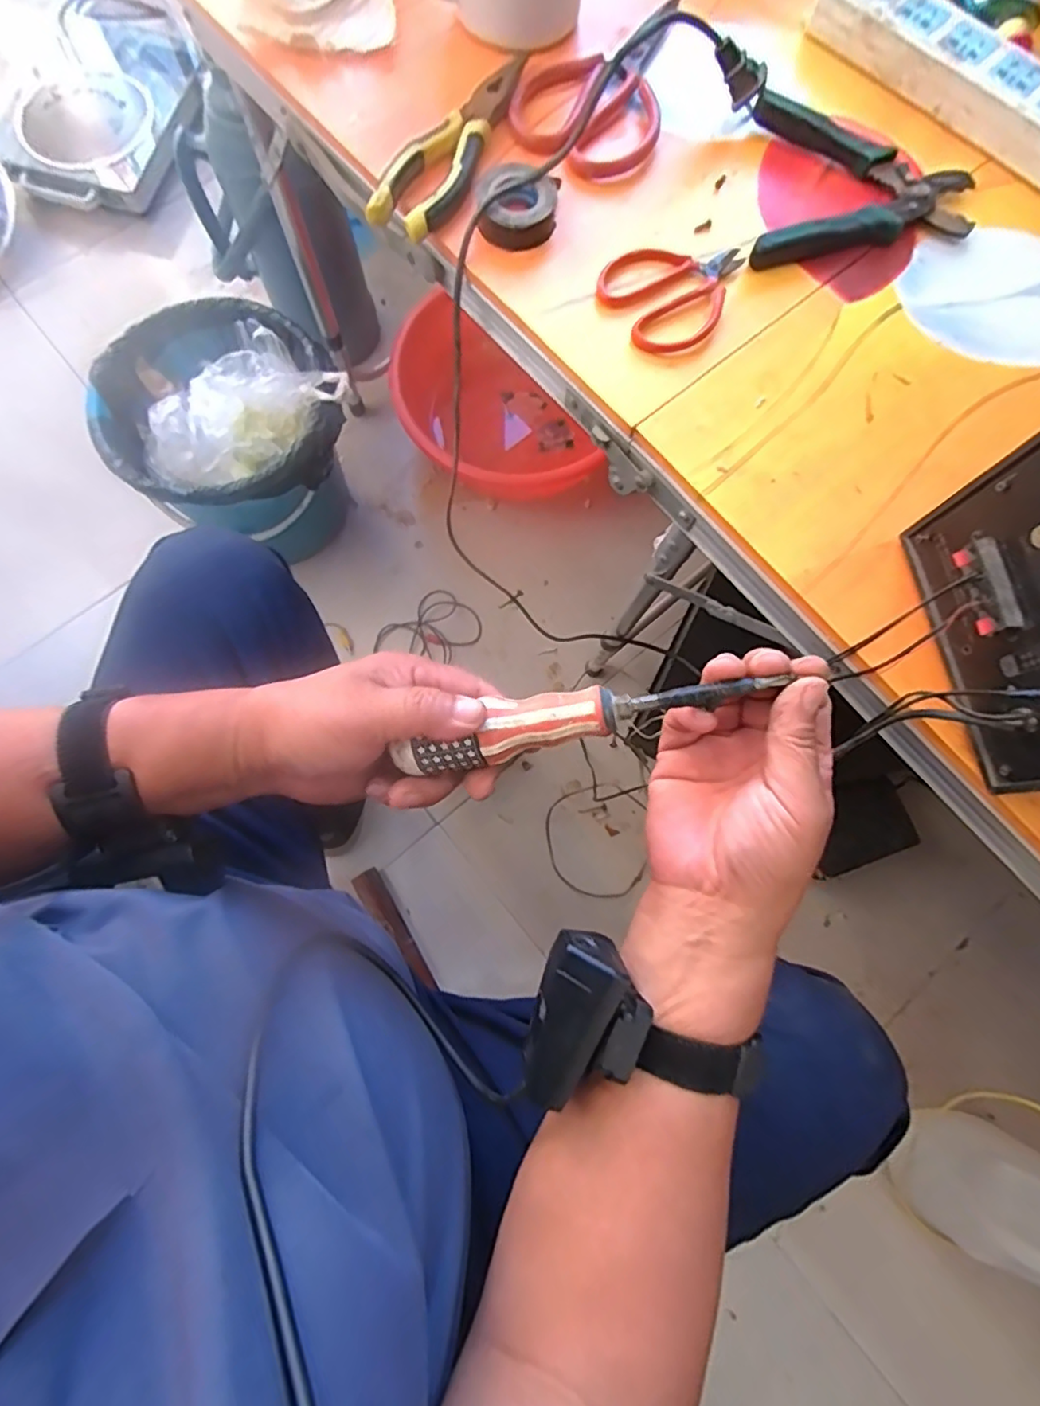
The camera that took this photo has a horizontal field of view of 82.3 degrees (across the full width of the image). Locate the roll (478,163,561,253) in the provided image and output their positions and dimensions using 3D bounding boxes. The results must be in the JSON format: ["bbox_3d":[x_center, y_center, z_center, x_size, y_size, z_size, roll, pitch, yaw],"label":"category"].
[{"bbox_3d":[-0.001,-0.342,0.413,0.053,0.024,0.053,0,77,-1],"label":"roll"}]

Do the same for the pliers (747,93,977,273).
[{"bbox_3d":[0.241,-0.360,0.422,0.151,0.020,0.127,8,77,1],"label":"pliers"}]

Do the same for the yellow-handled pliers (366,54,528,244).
[{"bbox_3d":[-0.048,-0.395,0.422,0.053,0.021,0.164,23,78,4],"label":"yellow-handled pliers"}]

